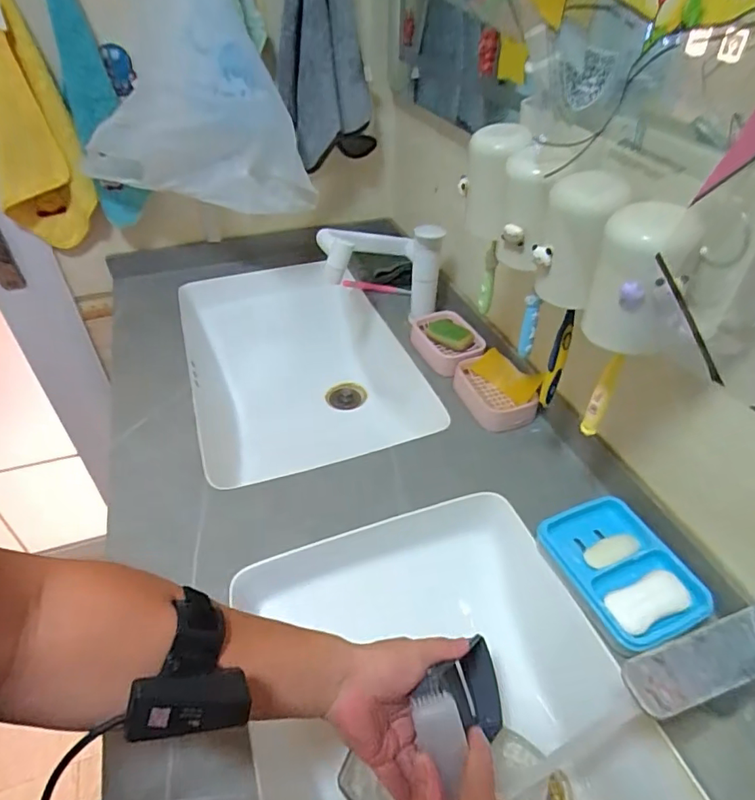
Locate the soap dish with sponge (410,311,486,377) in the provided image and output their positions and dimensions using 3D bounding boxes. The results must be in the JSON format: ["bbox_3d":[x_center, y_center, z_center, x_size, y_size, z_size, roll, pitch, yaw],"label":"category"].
[{"bbox_3d":[0.113,-0.097,0.850,0.088,0.047,0.135,-20,46,-22],"label":"soap dish with sponge"}]

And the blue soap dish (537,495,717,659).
[{"bbox_3d":[0.253,0.177,0.540,0.111,0.026,0.152,-17,45,-19],"label":"blue soap dish"}]

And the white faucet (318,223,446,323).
[{"bbox_3d":[0.008,-0.206,0.854,0.201,0.160,0.068,-11,43,-13],"label":"white faucet"}]

